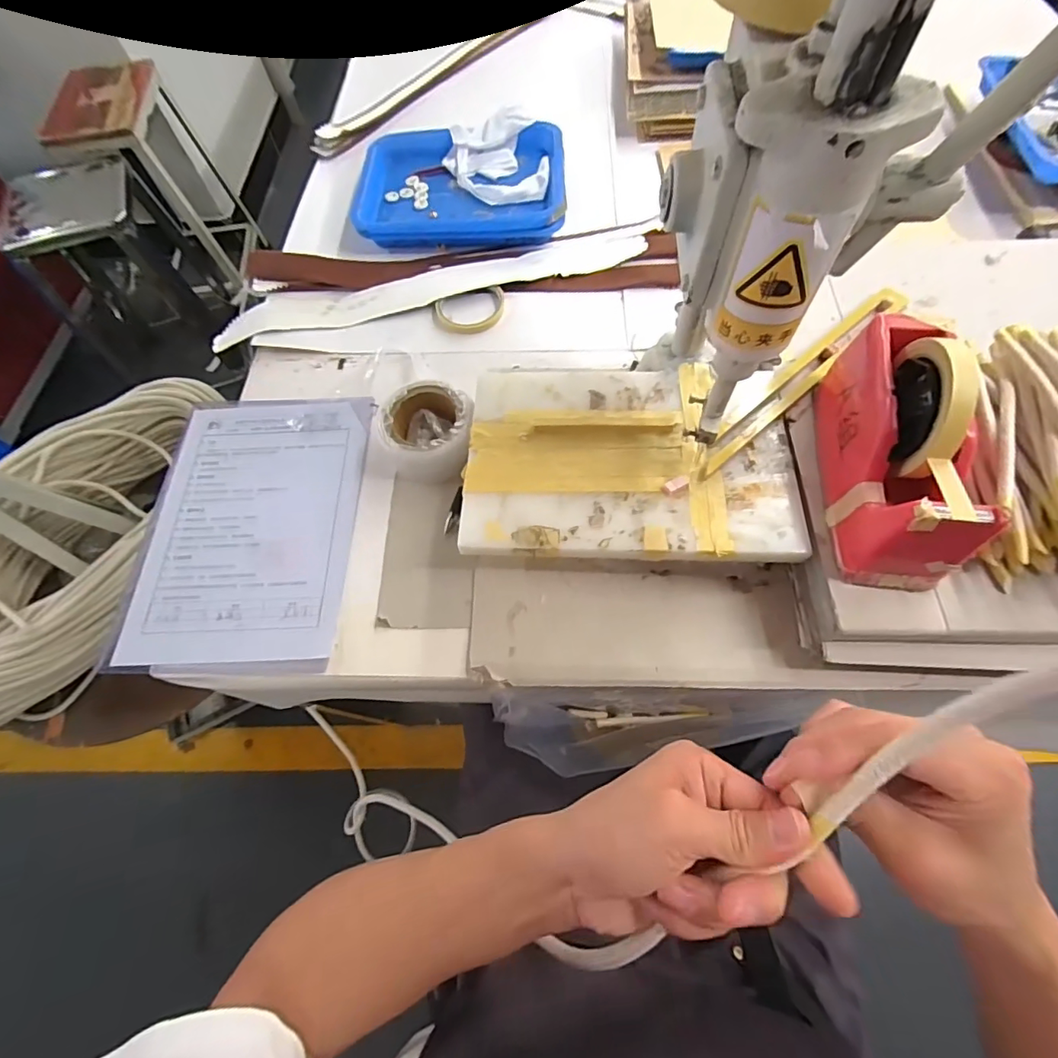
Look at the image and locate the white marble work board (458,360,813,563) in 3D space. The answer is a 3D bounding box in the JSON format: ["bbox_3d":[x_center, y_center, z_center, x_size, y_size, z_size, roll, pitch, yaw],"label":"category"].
[{"bbox_3d":[0.092,-0.071,0.473,0.295,0.014,0.202,2,65,4],"label":"white marble work board"}]

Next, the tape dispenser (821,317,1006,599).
[{"bbox_3d":[0.291,-0.070,0.392,0.072,0.120,0.202,7,66,6],"label":"tape dispenser"}]

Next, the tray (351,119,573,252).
[{"bbox_3d":[-0.095,-0.484,0.714,0.288,0.045,0.213,0,65,3],"label":"tray"}]

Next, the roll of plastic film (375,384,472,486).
[{"bbox_3d":[-0.105,-0.100,0.539,0.096,0.050,0.105,-1,65,2],"label":"roll of plastic film"}]

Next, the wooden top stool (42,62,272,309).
[{"bbox_3d":[-0.981,-0.899,1.373,0.207,0.488,0.336,-4,65,1],"label":"wooden top stool"}]

